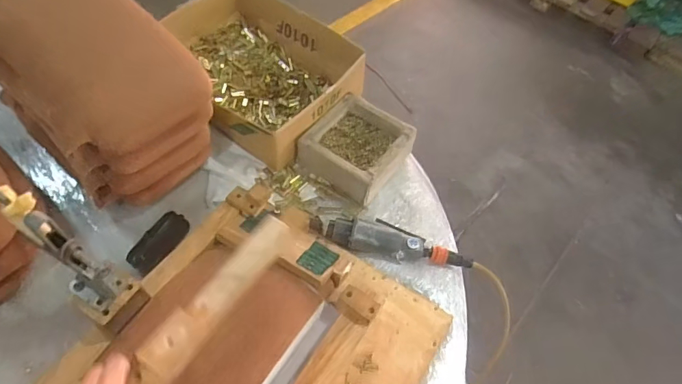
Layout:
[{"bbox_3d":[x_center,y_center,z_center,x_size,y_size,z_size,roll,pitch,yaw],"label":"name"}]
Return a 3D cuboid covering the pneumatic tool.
[{"bbox_3d":[0.088,0.078,0.784,0.282,0.039,0.069,11,56,2],"label":"pneumatic tool"}]

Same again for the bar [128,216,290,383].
[{"bbox_3d":[-0.158,0.134,0.586,0.044,0.050,0.262,29,56,14],"label":"bar"}]

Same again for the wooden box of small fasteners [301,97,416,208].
[{"bbox_3d":[0.029,-0.083,0.867,0.161,0.066,0.170,32,59,16],"label":"wooden box of small fasteners"}]

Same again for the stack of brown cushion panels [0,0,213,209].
[{"bbox_3d":[-0.397,-0.176,0.752,0.231,0.241,0.370,-37,66,-26],"label":"stack of brown cushion panels"}]

